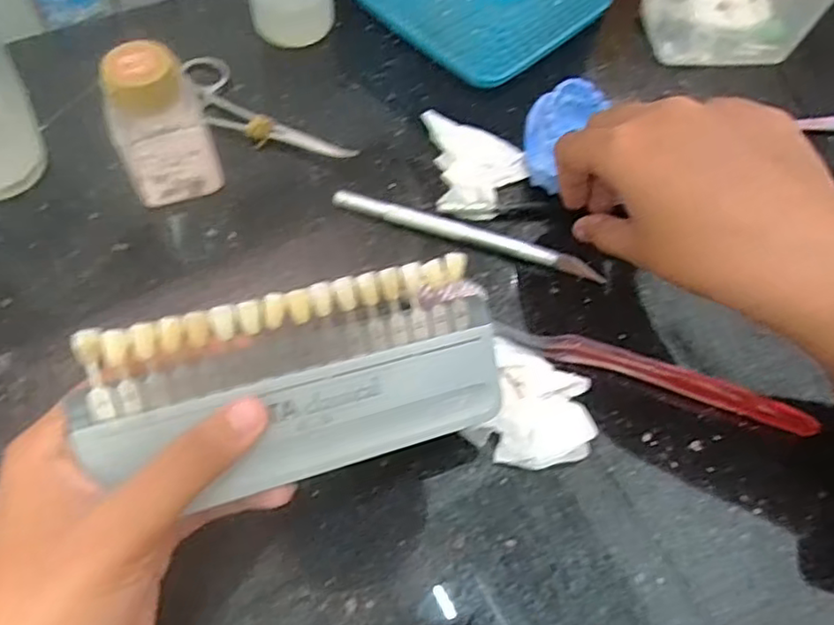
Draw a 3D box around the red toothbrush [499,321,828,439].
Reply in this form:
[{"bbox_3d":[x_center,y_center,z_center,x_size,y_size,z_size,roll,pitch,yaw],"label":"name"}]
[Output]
[{"bbox_3d":[0.106,0.028,0.292,0.142,0.012,0.012,18,62,7],"label":"red toothbrush"}]

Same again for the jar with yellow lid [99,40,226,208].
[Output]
[{"bbox_3d":[-0.120,-0.085,0.306,0.040,0.073,0.033,-17,60,-10],"label":"jar with yellow lid"}]

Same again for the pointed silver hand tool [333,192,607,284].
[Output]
[{"bbox_3d":[0.026,-0.038,0.325,0.137,0.009,0.007,16,61,6],"label":"pointed silver hand tool"}]

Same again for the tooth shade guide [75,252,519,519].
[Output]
[{"bbox_3d":[-0.039,0.024,0.233,0.142,0.018,0.067,-13,99,-17],"label":"tooth shade guide"}]

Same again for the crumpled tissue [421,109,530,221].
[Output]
[{"bbox_3d":[0.033,-0.079,0.346,0.050,0.012,0.062,-5,61,-6],"label":"crumpled tissue"}]

